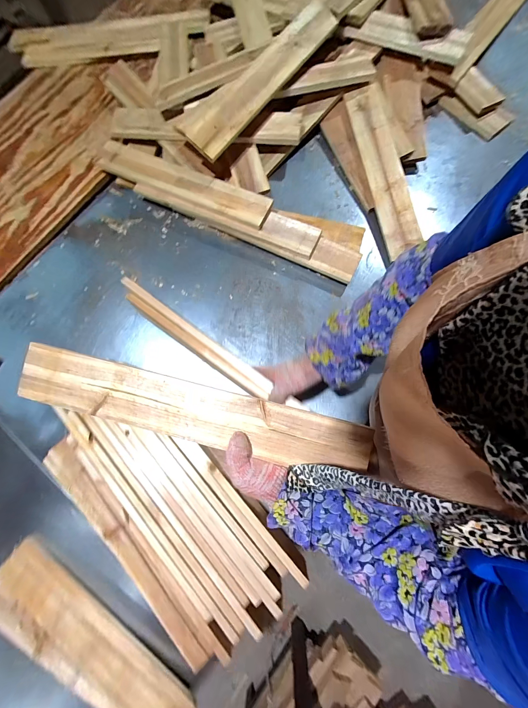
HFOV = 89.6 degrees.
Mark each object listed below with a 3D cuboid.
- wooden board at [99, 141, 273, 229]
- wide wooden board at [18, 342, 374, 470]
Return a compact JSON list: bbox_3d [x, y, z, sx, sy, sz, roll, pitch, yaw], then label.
[{"bbox_3d":[-0.208,-0.438,0.676,0.484,0.017,0.089,25,80,7],"label":"wooden board"},{"bbox_3d":[-0.094,0.079,0.366,0.478,0.018,0.076,13,77,2],"label":"wide wooden board"}]

